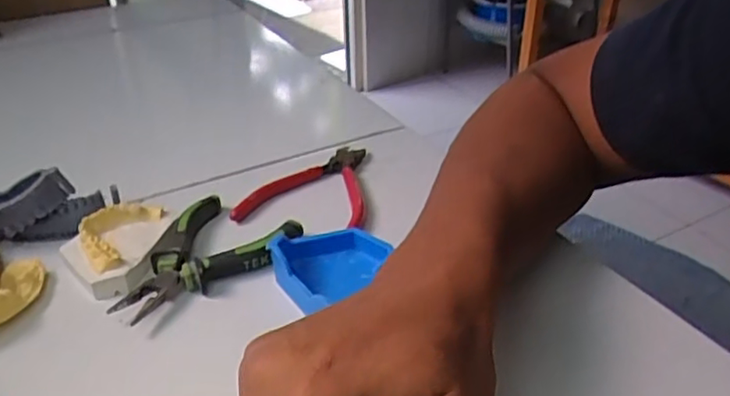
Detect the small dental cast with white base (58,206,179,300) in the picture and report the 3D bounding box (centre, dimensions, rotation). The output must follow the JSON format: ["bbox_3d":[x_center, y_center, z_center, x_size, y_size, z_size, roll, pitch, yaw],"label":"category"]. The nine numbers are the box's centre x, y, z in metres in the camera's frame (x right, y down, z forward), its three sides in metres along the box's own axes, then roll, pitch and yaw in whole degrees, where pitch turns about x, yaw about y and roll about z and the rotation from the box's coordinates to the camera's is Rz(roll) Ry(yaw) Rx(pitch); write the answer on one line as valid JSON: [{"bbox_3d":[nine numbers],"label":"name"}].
[{"bbox_3d":[-0.154,0.027,0.382,0.054,0.023,0.071,5,35,11],"label":"small dental cast with white base"}]

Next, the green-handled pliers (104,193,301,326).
[{"bbox_3d":[-0.095,0.037,0.371,0.073,0.014,0.109,13,36,20],"label":"green-handled pliers"}]

